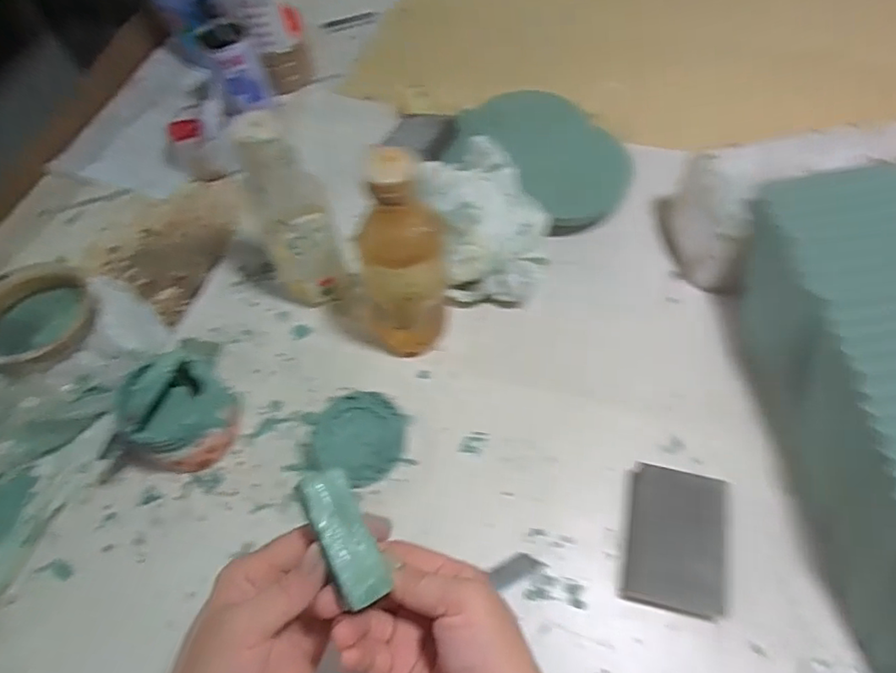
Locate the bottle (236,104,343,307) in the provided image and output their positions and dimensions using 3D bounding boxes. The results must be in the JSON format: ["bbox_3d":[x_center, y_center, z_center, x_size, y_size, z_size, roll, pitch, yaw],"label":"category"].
[{"bbox_3d":[-0.138,-0.105,0.529,0.067,0.205,0.071,-21,59,-6],"label":"bottle"}]

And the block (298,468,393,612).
[{"bbox_3d":[-0.053,0.101,0.301,0.024,0.015,0.070,-25,75,-10],"label":"block"}]

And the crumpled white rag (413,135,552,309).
[{"bbox_3d":[0.040,-0.110,0.584,0.113,0.085,0.153,-17,59,-4],"label":"crumpled white rag"}]

